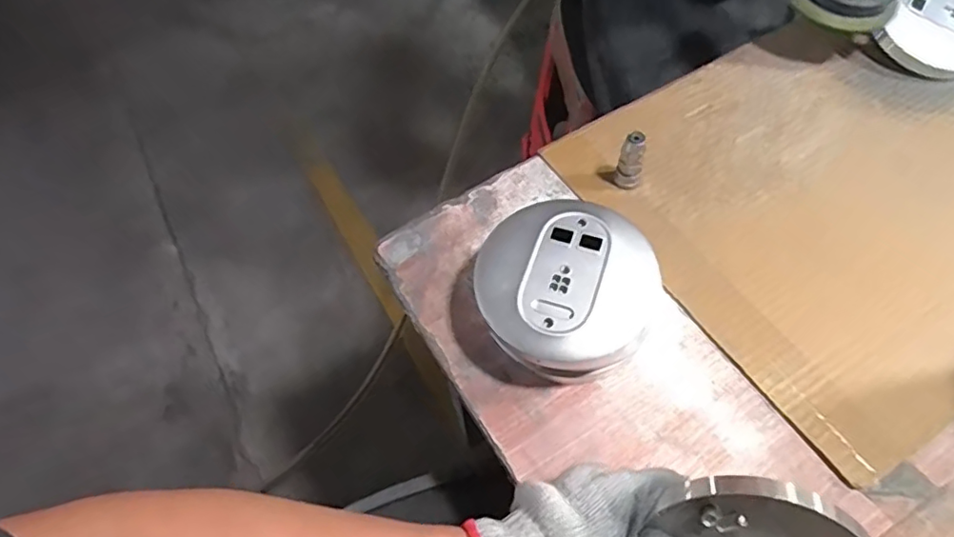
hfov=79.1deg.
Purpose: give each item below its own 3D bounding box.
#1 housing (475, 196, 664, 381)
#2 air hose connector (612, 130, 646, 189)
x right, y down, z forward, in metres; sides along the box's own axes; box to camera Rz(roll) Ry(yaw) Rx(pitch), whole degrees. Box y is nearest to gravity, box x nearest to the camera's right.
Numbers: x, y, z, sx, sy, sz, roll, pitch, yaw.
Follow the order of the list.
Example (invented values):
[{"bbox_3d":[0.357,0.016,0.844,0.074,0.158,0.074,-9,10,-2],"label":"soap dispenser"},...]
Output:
[{"bbox_3d":[0.069,0.017,0.455,0.134,0.065,0.130,-2,59,3],"label":"housing"},{"bbox_3d":[0.140,-0.097,0.525,0.023,0.058,0.019,7,60,8],"label":"air hose connector"}]

